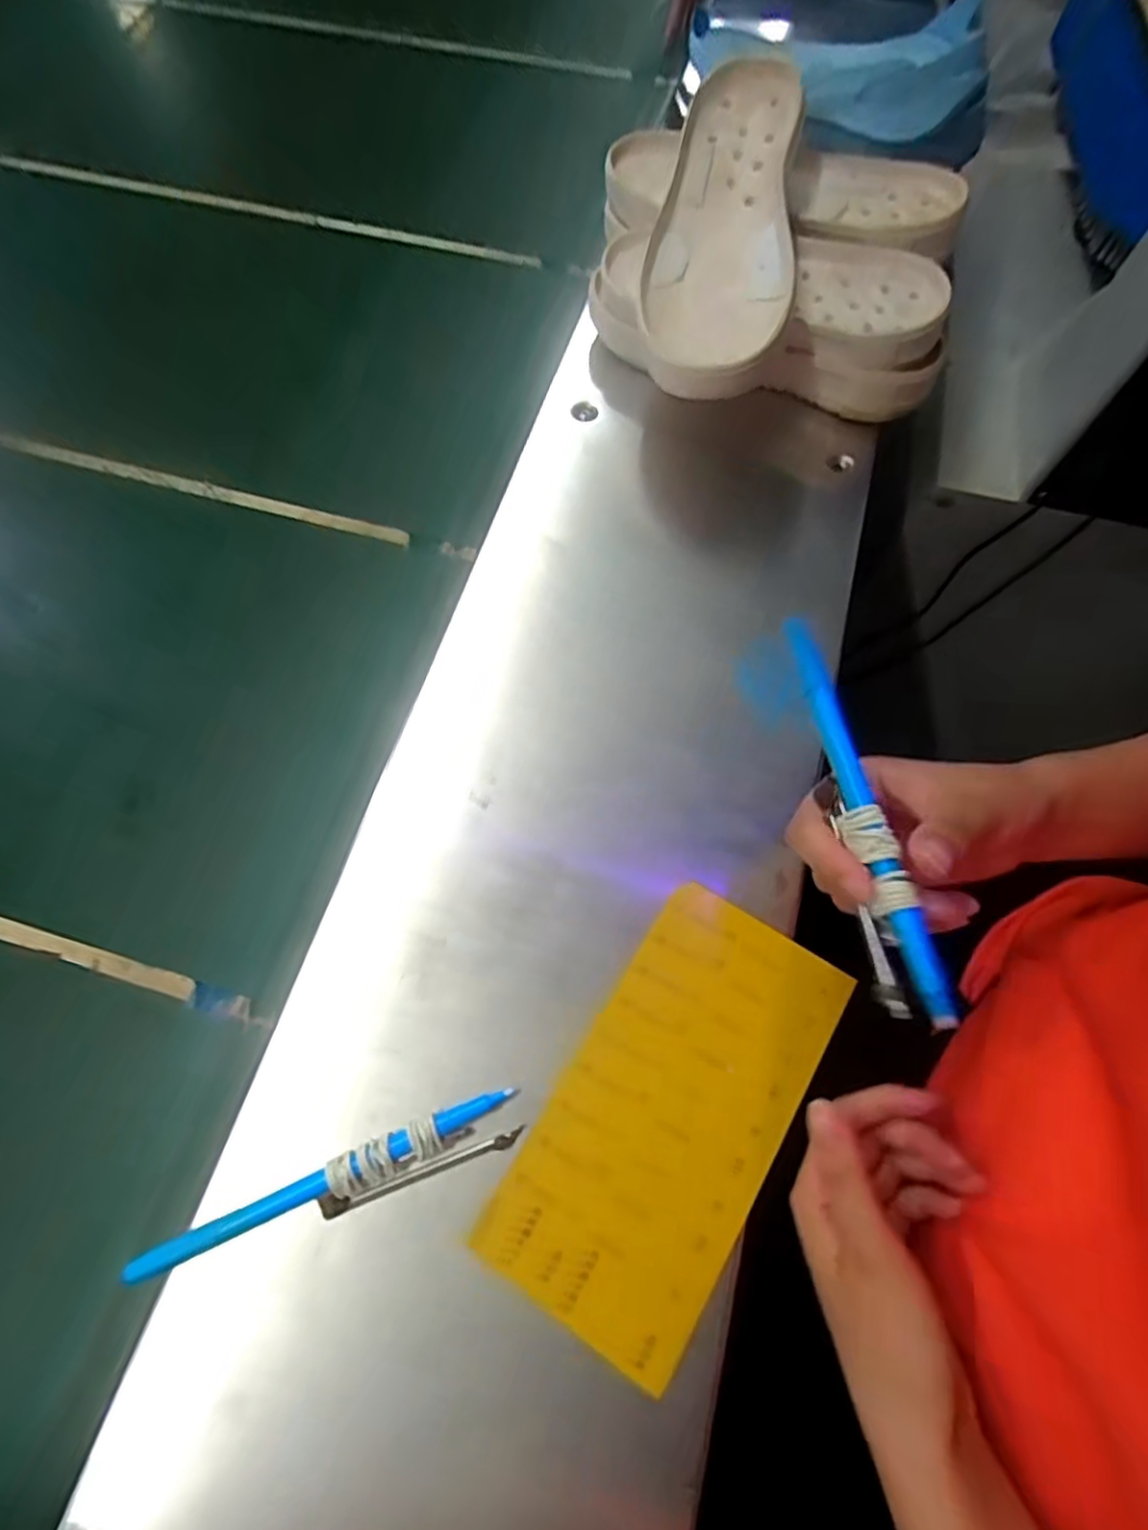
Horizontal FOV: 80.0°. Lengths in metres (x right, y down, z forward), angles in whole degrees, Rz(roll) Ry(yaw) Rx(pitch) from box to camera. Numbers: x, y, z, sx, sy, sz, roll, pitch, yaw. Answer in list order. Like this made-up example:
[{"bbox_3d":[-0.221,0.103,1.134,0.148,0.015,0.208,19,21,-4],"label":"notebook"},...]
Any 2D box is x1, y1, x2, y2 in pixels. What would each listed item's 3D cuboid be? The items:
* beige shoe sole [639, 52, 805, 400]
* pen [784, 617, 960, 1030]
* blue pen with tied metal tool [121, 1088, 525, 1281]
[{"bbox_3d":[0.099,-0.352,0.440,0.095,0.055,0.258,12,68,4],"label":"beige shoe sole"},{"bbox_3d":[0.108,0.013,0.267,0.015,0.020,0.165,-9,67,-2],"label":"pen"},{"bbox_3d":[-0.105,0.184,0.300,0.163,0.018,0.024,-19,68,-6],"label":"blue pen with tied metal tool"}]

